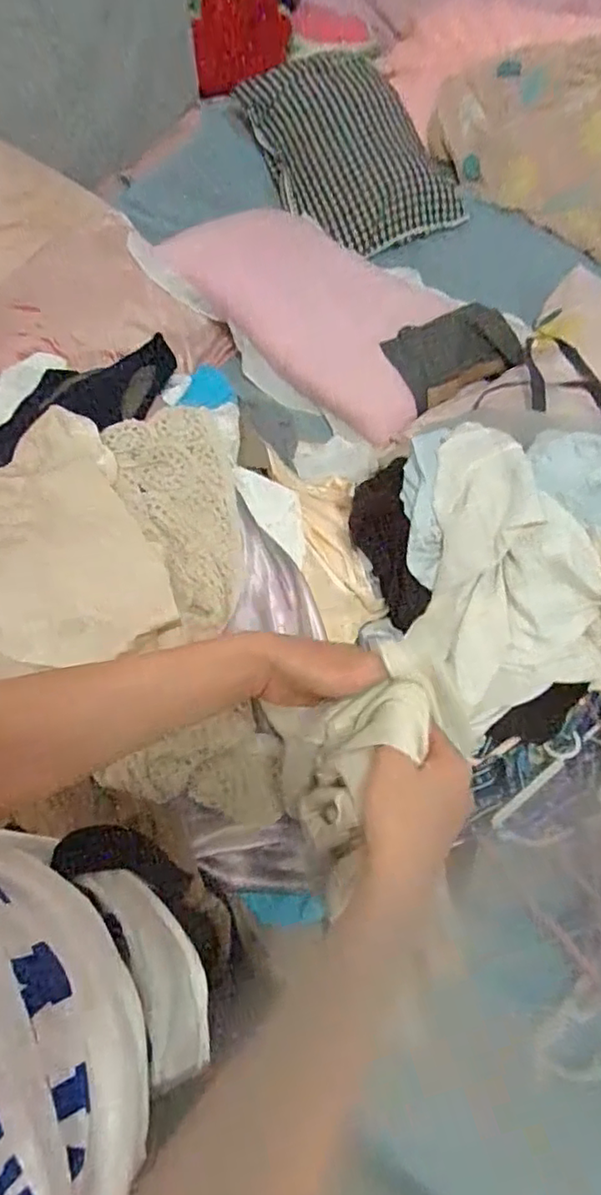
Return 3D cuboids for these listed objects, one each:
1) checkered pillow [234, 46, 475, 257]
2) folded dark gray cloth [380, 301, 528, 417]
[{"bbox_3d":[0.126,-1.178,1.564,0.377,0.177,0.616,-26,64,-13],"label":"checkered pillow"},{"bbox_3d":[0.294,-0.473,1.156,0.224,0.045,0.156,-27,84,7],"label":"folded dark gray cloth"}]

